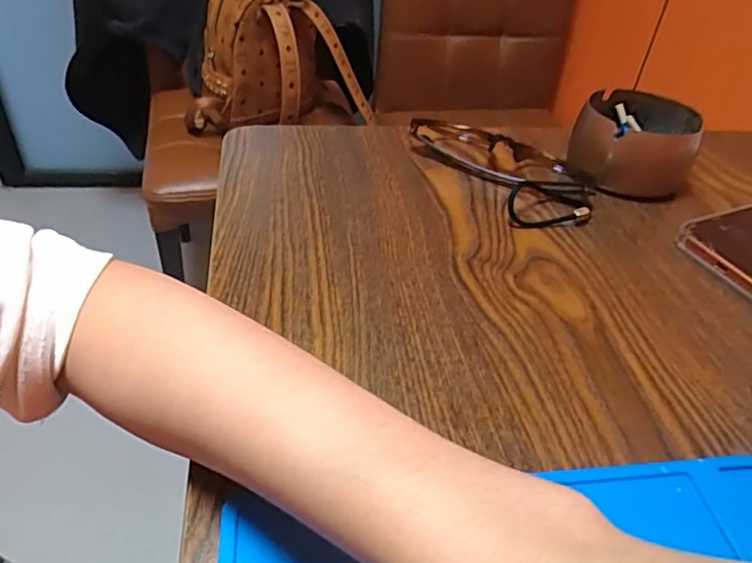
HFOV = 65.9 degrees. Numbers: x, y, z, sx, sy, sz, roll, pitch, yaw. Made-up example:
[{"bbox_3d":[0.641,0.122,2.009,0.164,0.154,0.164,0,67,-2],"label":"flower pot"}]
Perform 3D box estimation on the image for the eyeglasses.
[{"bbox_3d":[0.088,-0.099,0.437,0.135,0.027,0.048,31,46,28],"label":"eyeglasses"}]

